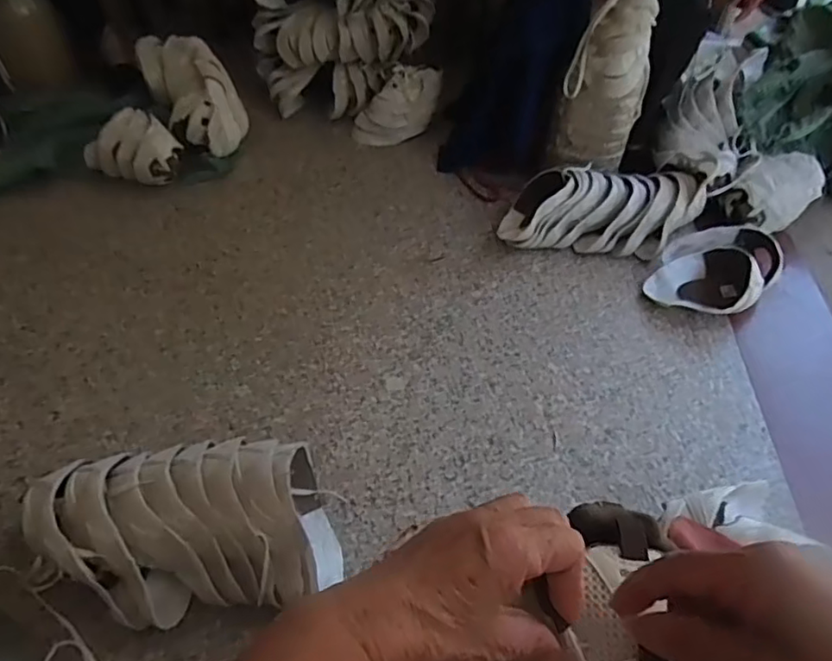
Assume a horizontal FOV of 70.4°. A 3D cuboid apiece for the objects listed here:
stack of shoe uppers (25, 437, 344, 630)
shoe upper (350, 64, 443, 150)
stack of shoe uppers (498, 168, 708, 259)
[{"bbox_3d":[-0.293,0.255,0.751,0.348,0.127,0.188,-6,47,-8],"label":"stack of shoe uppers"},{"bbox_3d":[-0.047,-0.581,1.520,0.235,0.138,0.118,-34,56,-30],"label":"shoe upper"},{"bbox_3d":[0.403,-0.255,1.267,0.447,0.127,0.179,-2,46,-4],"label":"stack of shoe uppers"}]

